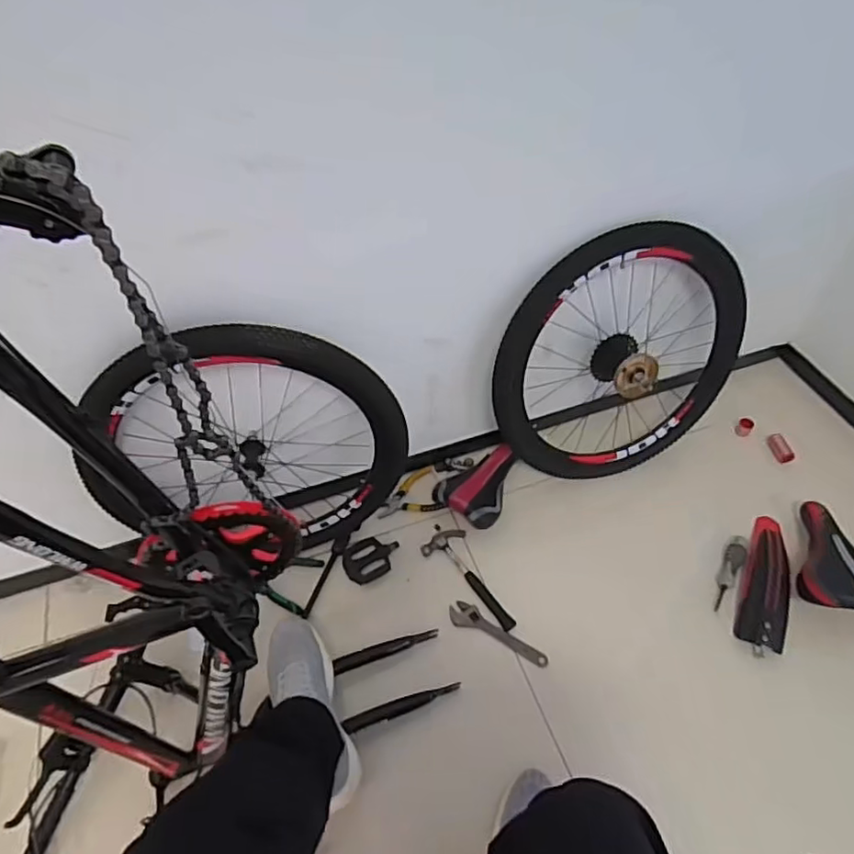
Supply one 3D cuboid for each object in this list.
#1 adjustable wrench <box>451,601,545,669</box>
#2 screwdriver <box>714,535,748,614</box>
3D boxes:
[{"bbox_3d":[0.130,0.377,1.088,0.192,0.009,0.046,23,54,19],"label":"adjustable wrench"},{"bbox_3d":[0.582,0.278,1.144,0.034,0.045,0.169,21,53,18],"label":"screwdriver"}]

